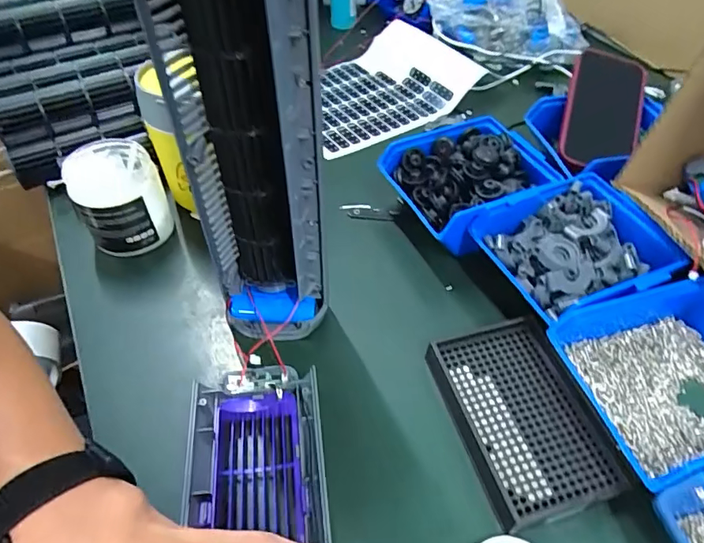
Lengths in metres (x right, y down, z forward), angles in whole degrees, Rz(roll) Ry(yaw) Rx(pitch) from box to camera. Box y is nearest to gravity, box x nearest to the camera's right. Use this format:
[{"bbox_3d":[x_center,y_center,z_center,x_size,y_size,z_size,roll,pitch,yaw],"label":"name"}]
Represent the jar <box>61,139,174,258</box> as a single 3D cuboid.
[{"bbox_3d":[-0.209,-0.063,0.448,0.073,0.087,0.073,0,49,0],"label":"jar"}]

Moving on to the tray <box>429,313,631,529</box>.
[{"bbox_3d":[0.122,0.099,0.348,0.096,0.013,0.134,-12,50,-11],"label":"tray"}]

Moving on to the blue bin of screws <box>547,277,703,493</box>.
[{"bbox_3d":[0.221,0.075,0.333,0.131,0.054,0.115,-12,51,-11],"label":"blue bin of screws"}]

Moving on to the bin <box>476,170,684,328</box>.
[{"bbox_3d":[0.185,-0.014,0.410,0.131,0.051,0.120,-19,52,-16],"label":"bin"}]

